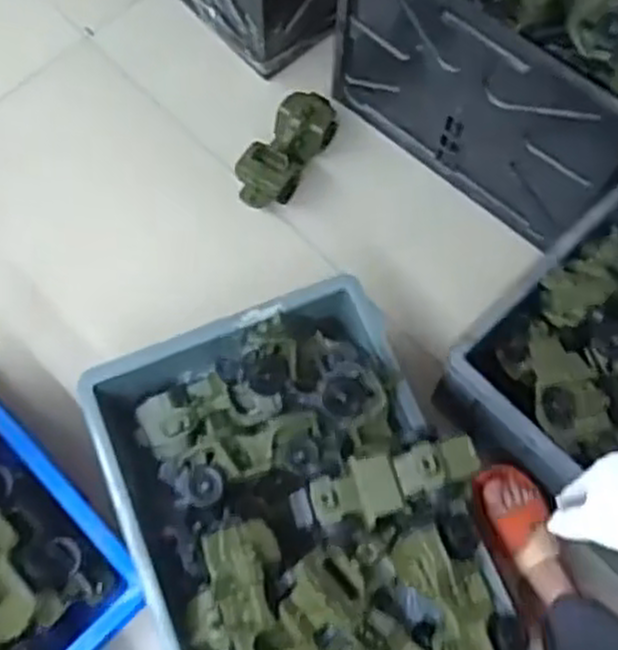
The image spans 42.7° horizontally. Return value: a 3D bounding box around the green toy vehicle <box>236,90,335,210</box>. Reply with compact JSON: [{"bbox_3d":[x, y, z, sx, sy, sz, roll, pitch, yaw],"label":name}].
[{"bbox_3d":[-0.030,-0.263,1.163,0.079,0.068,0.201,36,73,10],"label":"green toy vehicle"}]

